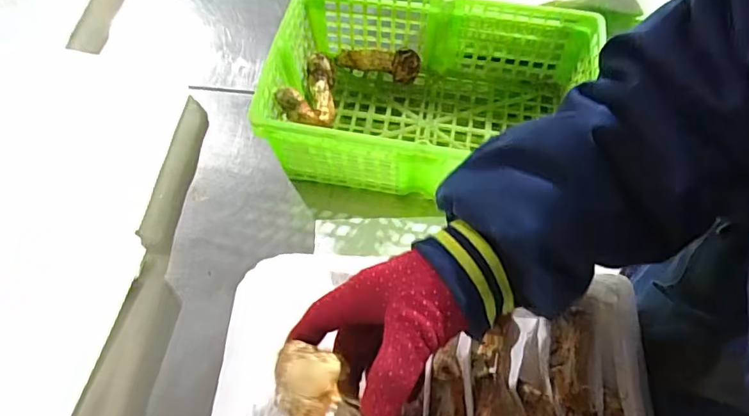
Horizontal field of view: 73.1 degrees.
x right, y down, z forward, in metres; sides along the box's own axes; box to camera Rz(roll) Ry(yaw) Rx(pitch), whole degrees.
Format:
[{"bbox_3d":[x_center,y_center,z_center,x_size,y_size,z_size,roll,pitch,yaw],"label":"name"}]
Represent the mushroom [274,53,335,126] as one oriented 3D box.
[{"bbox_3d":[-0.067,-0.132,0.570,0.051,0.049,0.111,14,39,6],"label":"mushroom"}]

